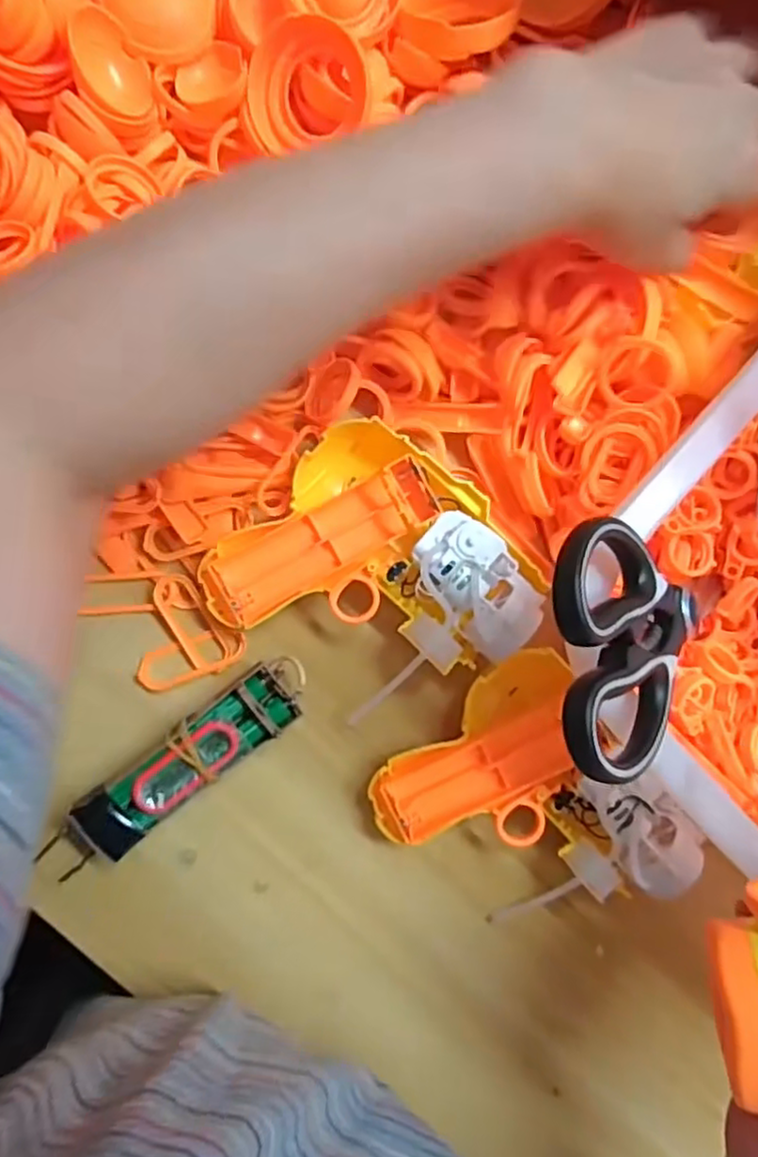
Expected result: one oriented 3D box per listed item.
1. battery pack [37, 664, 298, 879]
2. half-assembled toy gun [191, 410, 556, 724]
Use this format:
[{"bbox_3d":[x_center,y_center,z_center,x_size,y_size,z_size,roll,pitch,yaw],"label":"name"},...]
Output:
[{"bbox_3d":[-0.094,0.088,0.324,0.138,0.031,0.031,-37,91,-6],"label":"battery pack"},{"bbox_3d":[-0.001,0.002,0.328,0.136,0.038,0.125,43,84,-2],"label":"half-assembled toy gun"}]

